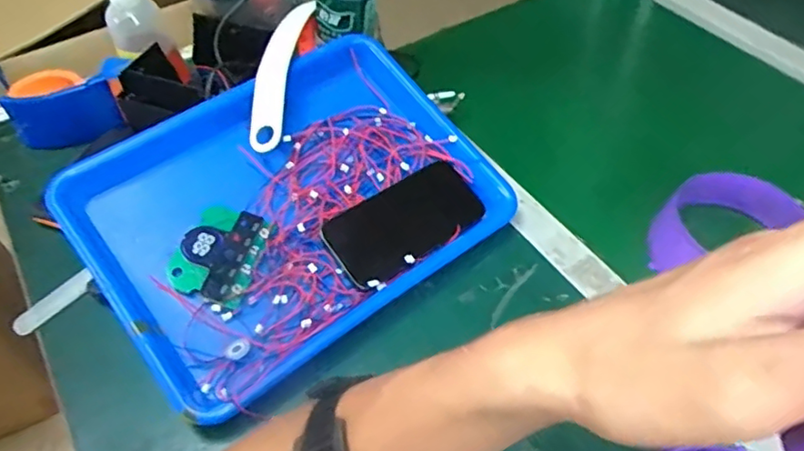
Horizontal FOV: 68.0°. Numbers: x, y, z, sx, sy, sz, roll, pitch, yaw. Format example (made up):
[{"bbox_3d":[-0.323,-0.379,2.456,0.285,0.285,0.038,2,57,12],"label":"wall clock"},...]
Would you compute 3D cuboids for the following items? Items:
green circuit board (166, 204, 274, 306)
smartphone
[{"bbox_3d":[-0.152,0.022,0.499,0.067,0.011,0.083,17,63,2],"label":"green circuit board"},{"bbox_3d":[0.004,-0.004,0.534,0.140,0.014,0.073,-32,73,-20],"label":"smartphone"}]

